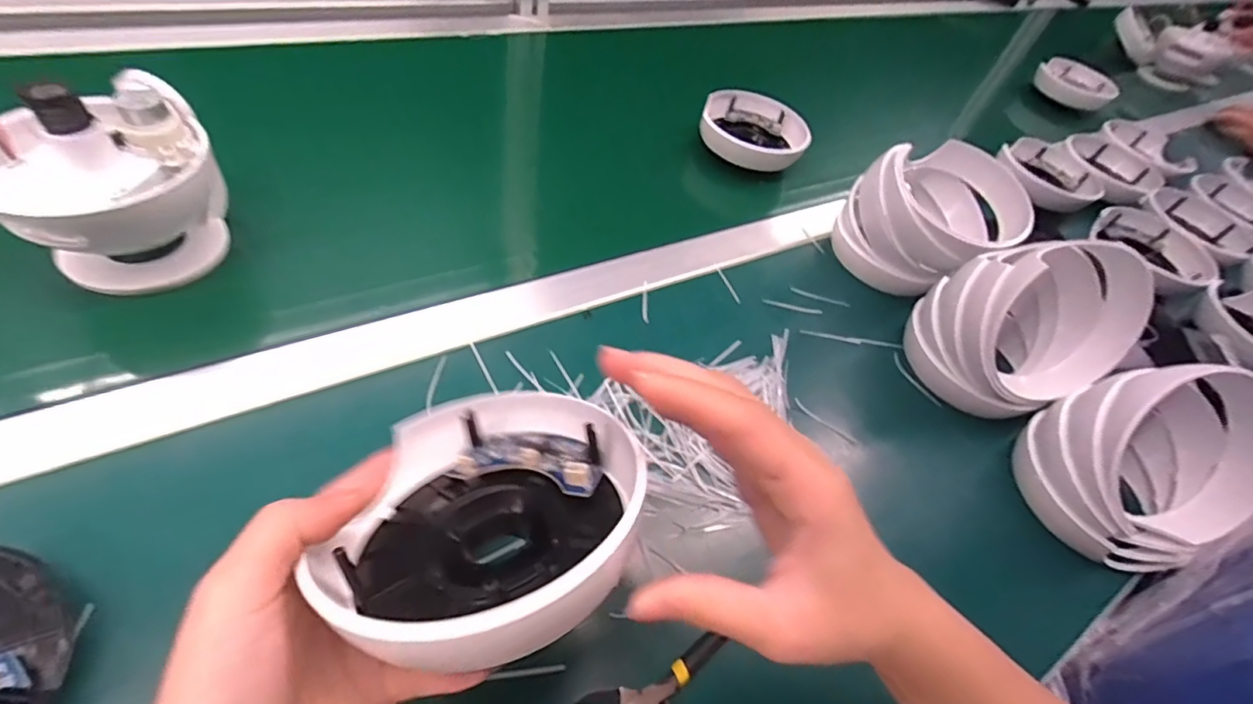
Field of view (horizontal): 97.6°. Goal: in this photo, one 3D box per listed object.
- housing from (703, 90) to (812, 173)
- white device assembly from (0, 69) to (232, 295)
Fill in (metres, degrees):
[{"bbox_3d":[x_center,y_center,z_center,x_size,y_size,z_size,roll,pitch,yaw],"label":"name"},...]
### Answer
[{"bbox_3d":[0.137,-0.237,0.587,0.111,0.031,0.111,16,51,-2],"label":"housing"},{"bbox_3d":[-0.323,-0.105,0.347,0.109,0.118,0.113,43,55,18],"label":"white device assembly"}]

